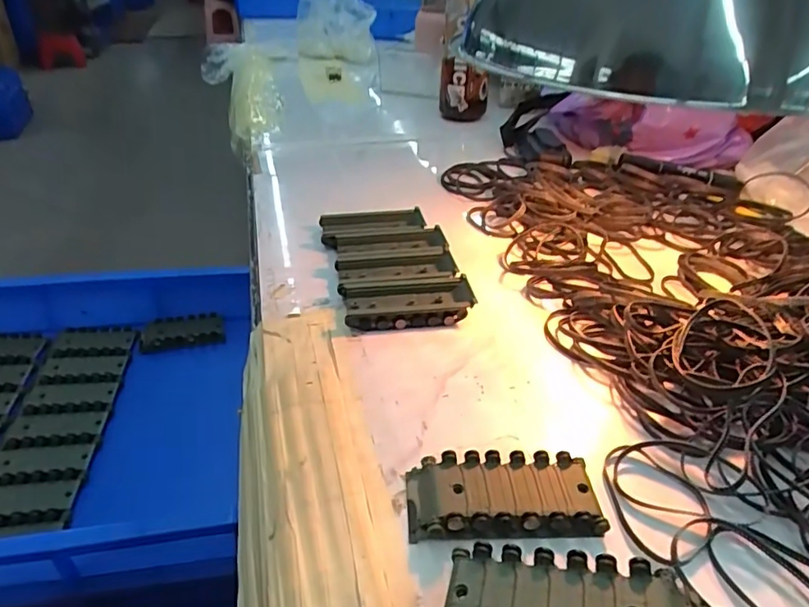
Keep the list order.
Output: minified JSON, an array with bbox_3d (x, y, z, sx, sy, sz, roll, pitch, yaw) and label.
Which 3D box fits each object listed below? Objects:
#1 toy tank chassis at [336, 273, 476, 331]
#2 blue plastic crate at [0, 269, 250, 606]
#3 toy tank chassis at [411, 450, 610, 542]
[{"bbox_3d":[0.002,-0.002,0.435,0.098,0.016,0.050,-5,35,-7],"label":"toy tank chassis"},{"bbox_3d":[-0.397,0.123,0.540,0.470,0.118,0.368,-5,35,-8],"label":"blue plastic crate"},{"bbox_3d":[0.050,0.101,0.288,0.096,0.017,0.046,0,35,0],"label":"toy tank chassis"}]

